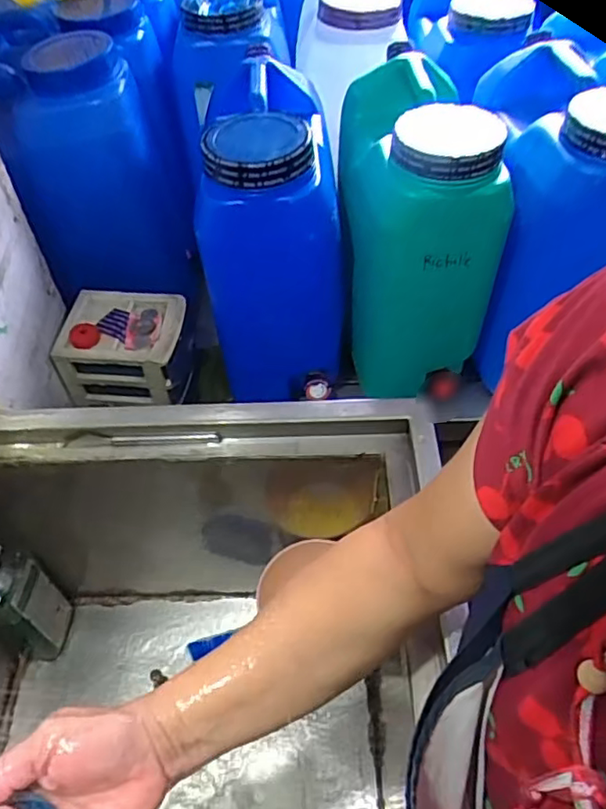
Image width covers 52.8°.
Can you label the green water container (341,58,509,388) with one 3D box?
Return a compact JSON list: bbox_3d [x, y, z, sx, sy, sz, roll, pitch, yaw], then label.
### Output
[{"bbox_3d":[0.125,-0.253,0.831,0.164,0.322,0.296,-15,52,-10],"label":"green water container"}]

